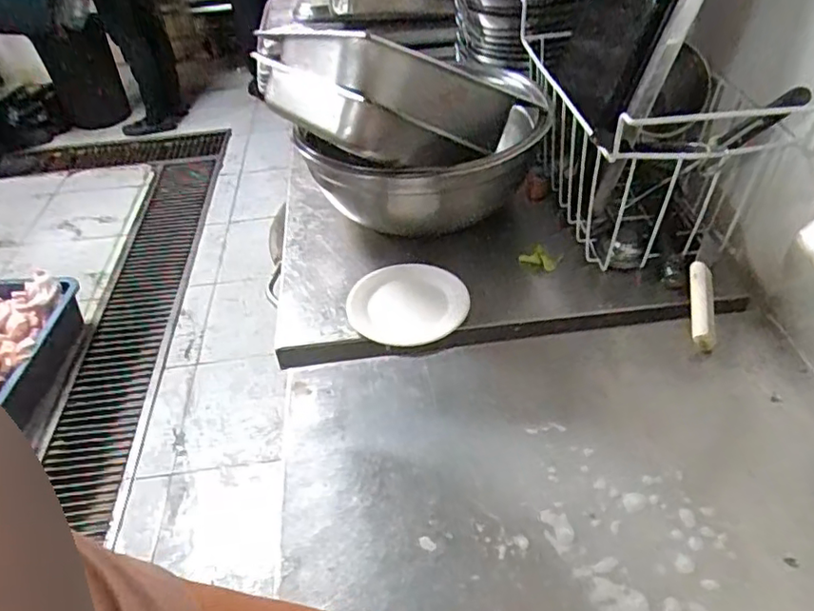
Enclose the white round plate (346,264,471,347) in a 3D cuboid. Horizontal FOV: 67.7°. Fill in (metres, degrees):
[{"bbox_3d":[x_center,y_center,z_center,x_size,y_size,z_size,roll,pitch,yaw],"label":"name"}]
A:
[{"bbox_3d":[0.001,-0.002,0.755,0.140,0.016,0.140,-3,42,2],"label":"white round plate"}]

